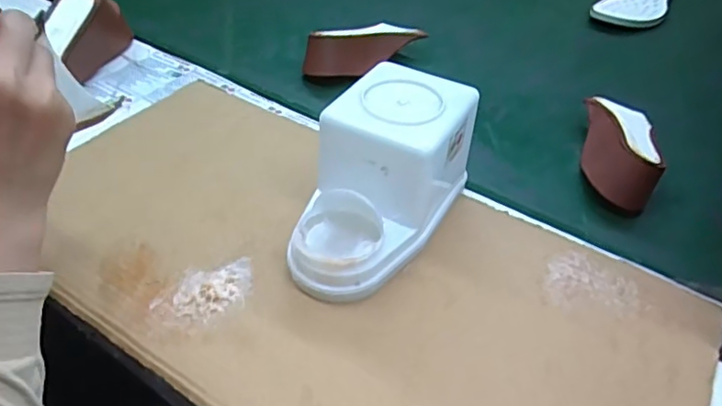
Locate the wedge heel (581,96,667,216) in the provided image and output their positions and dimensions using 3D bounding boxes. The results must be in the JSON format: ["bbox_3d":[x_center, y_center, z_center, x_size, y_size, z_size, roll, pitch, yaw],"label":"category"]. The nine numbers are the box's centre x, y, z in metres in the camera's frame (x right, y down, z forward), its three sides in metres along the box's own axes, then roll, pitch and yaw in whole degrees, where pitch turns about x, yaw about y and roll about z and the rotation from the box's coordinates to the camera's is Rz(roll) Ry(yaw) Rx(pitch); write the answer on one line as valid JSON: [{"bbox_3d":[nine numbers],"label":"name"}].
[{"bbox_3d":[0.275,-0.059,0.586,0.073,0.050,0.167,14,41,11],"label":"wedge heel"}]

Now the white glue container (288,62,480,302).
[{"bbox_3d":[0.014,-0.019,0.450,0.096,0.110,0.183,23,44,20],"label":"white glue container"}]

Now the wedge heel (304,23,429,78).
[{"bbox_3d":[0.004,-0.197,0.712,0.159,0.044,0.046,-14,44,-21],"label":"wedge heel"}]

